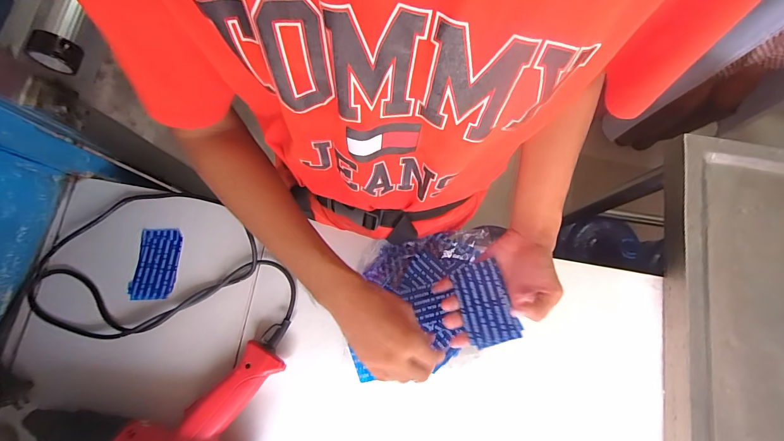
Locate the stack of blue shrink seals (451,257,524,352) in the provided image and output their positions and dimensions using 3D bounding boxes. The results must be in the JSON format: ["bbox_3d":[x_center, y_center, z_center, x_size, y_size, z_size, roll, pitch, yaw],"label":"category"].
[{"bbox_3d":[0.109,0.098,0.419,0.055,0.004,0.094,-20,70,7],"label":"stack of blue shrink seals"}]

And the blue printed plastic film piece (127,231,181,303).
[{"bbox_3d":[-0.339,0.062,0.507,0.060,0.005,0.098,0,79,-1],"label":"blue printed plastic film piece"}]

